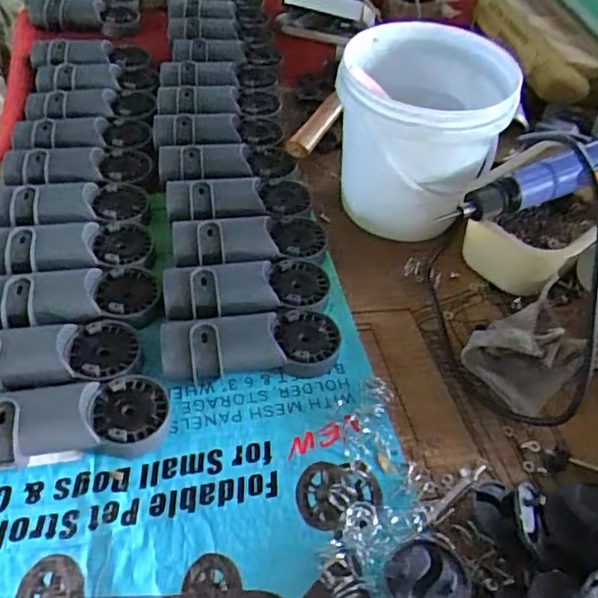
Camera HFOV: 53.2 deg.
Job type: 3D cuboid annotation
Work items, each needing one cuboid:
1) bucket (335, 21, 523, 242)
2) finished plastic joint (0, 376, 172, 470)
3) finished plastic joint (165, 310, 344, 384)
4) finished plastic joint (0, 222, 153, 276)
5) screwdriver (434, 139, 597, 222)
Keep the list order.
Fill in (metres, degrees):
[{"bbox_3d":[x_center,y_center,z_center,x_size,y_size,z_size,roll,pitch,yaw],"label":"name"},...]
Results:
[{"bbox_3d":[0.129,-0.177,0.671,0.173,0.189,0.172,3,49,-3],"label":"bucket"},{"bbox_3d":[-0.191,0.099,0.487,0.163,0.041,0.060,-5,49,-10],"label":"finished plastic joint"},{"bbox_3d":[-0.044,0.041,0.549,0.162,0.039,0.066,-3,49,-8],"label":"finished plastic joint"},{"bbox_3d":[-0.234,-0.051,0.605,0.161,0.029,0.073,-8,50,-12],"label":"finished plastic joint"},{"bbox_3d":[0.262,-0.122,0.604,0.249,0.052,0.057,-23,55,-21],"label":"screwdriver"}]

